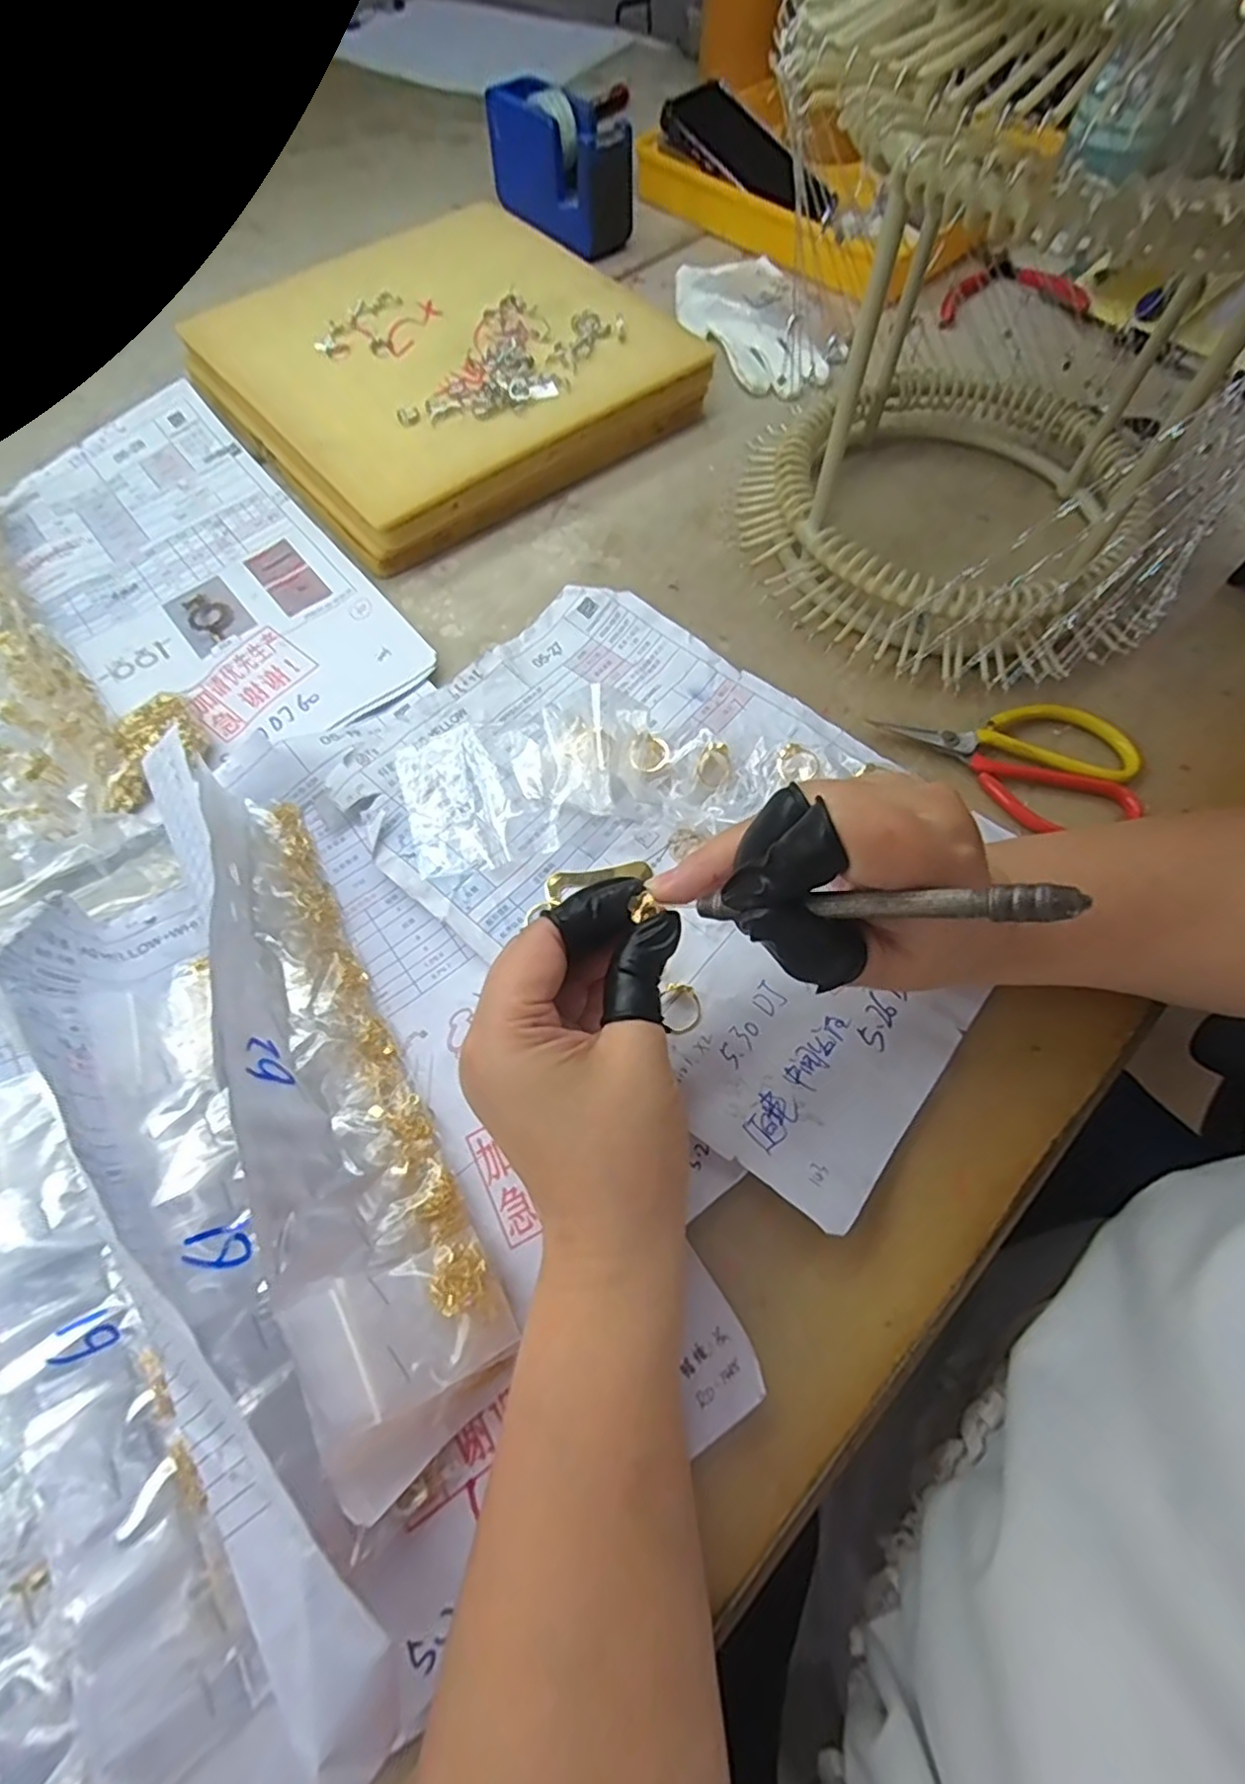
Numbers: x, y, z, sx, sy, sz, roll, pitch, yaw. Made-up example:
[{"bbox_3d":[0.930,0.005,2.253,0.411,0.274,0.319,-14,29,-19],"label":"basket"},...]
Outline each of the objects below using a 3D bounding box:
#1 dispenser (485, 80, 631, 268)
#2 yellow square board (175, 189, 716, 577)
[{"bbox_3d":[-0.052,-0.580,0.546,0.048,0.073,0.127,-42,71,-18],"label":"dispenser"},{"bbox_3d":[-0.118,-0.350,0.456,0.262,0.046,0.254,-37,69,-17],"label":"yellow square board"}]

